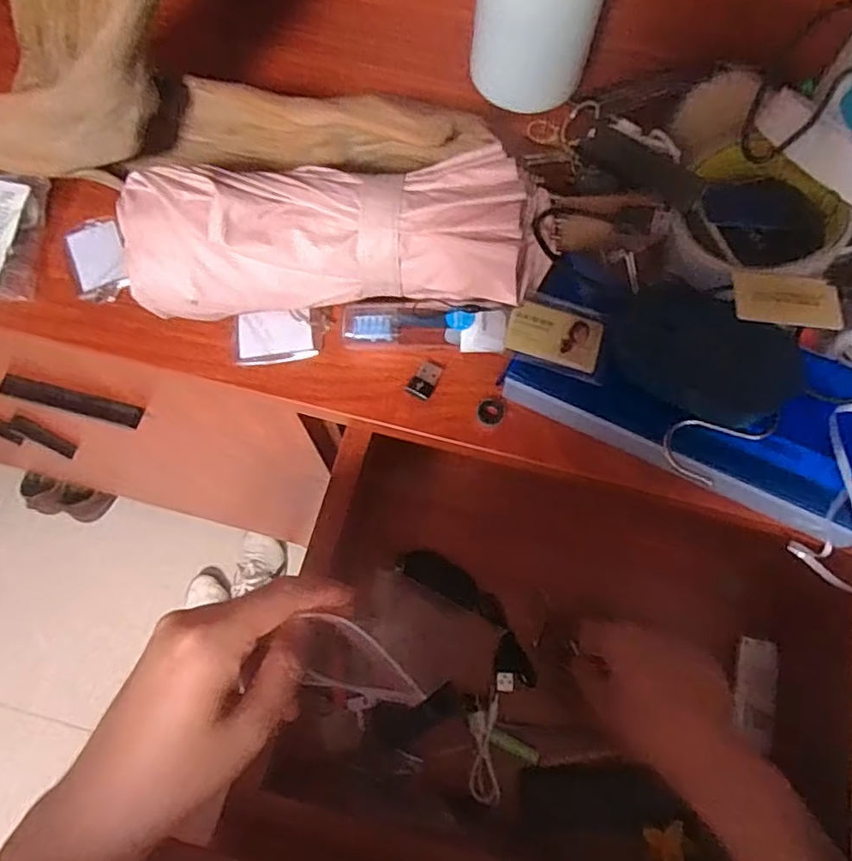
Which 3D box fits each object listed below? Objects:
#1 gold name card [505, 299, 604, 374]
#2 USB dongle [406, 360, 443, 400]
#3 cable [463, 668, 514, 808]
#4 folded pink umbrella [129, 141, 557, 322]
[{"bbox_3d":[0.069,-0.051,0.328,0.050,0.004,0.030,17,72,6],"label":"gold name card"},{"bbox_3d":[0.000,-0.029,0.351,0.014,0.005,0.022,23,73,8],"label":"USB dongle"},{"bbox_3d":[0.041,0.212,0.428,0.033,0.014,0.083,11,72,4],"label":"cable"},{"bbox_3d":[-0.045,-0.104,0.320,0.215,0.054,0.073,0,72,0],"label":"folded pink umbrella"}]

